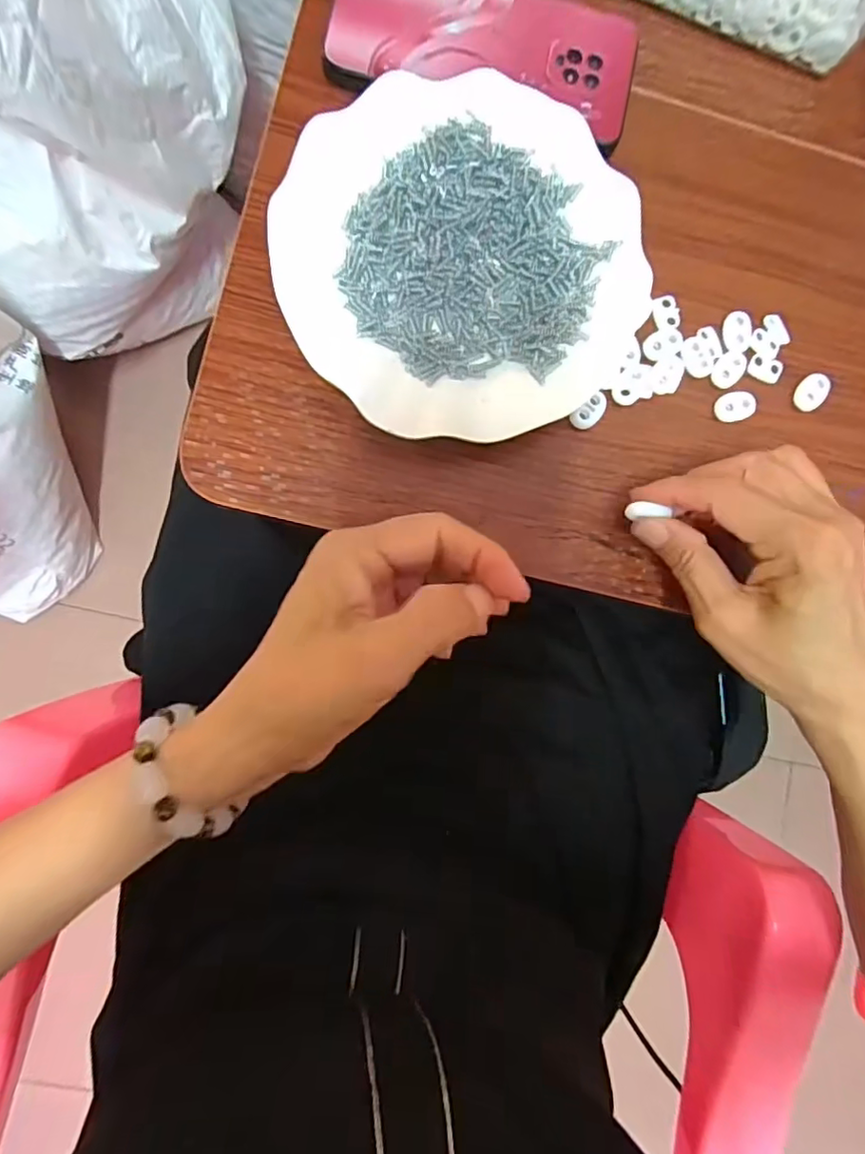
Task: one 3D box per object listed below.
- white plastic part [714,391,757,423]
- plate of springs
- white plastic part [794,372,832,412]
[{"bbox_3d":[0.167,-0.094,0.311,0.022,0.008,0.016,-16,89,-6],"label":"white plastic part"},{"bbox_3d":[0.016,-0.161,0.291,0.180,0.024,0.178,0,88,-5],"label":"plate of springs"},{"bbox_3d":[0.214,-0.104,0.318,0.023,0.006,0.017,-35,91,-6],"label":"white plastic part"}]

